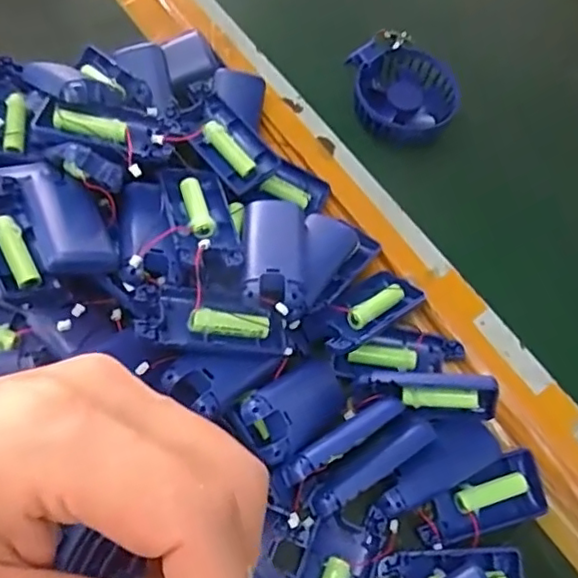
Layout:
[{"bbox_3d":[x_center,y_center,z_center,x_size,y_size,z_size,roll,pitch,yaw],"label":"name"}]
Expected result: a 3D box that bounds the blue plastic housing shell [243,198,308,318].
[{"bbox_3d":[-0.010,-0.025,0.433,0.042,0.031,0.099,3,46,-2],"label":"blue plastic housing shell"}]

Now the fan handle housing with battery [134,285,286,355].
[{"bbox_3d":[-0.049,0.022,0.387,0.094,0.017,0.038,9,63,-13],"label":"fan handle housing with battery"}]

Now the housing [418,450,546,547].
[{"bbox_3d":[0.131,0.146,0.417,0.096,0.020,0.042,-17,66,-12],"label":"housing"}]

